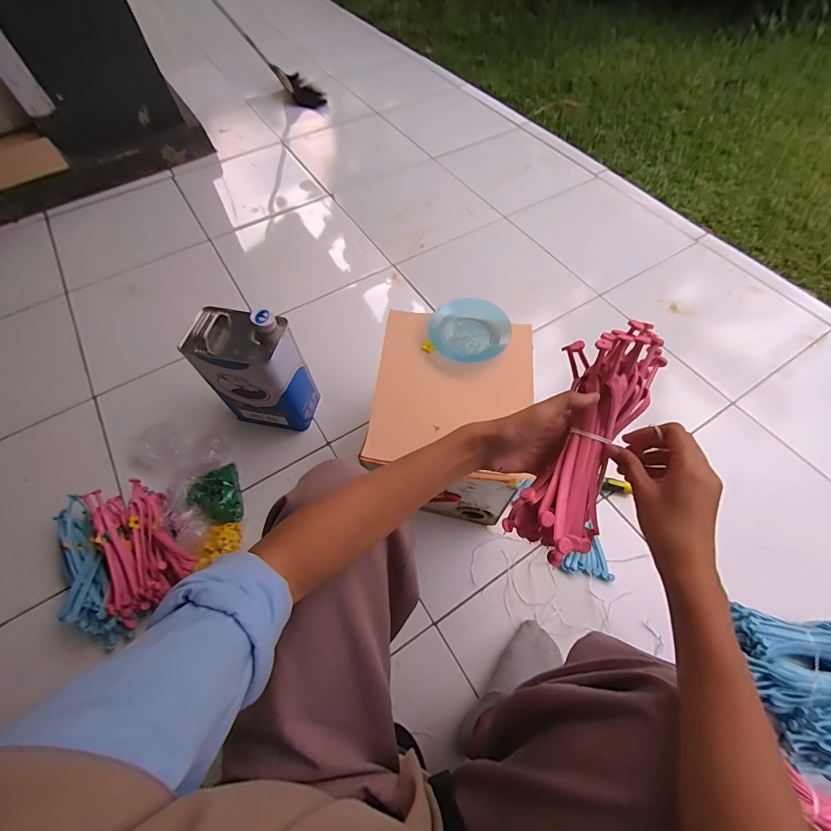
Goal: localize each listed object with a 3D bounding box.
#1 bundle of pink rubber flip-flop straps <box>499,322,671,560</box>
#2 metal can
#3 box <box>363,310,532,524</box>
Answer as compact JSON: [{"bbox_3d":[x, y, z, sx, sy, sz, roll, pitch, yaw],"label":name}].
[{"bbox_3d":[0.151,0.021,0.340,0.076,0.054,0.207,24,91,14],"label":"bundle of pink rubber flip-flop straps"},{"bbox_3d":[-0.303,-0.084,0.744,0.159,0.252,0.121,16,63,10],"label":"metal can"},{"bbox_3d":[0.061,0.000,0.673,0.243,0.230,0.282,7,61,5],"label":"box"}]

